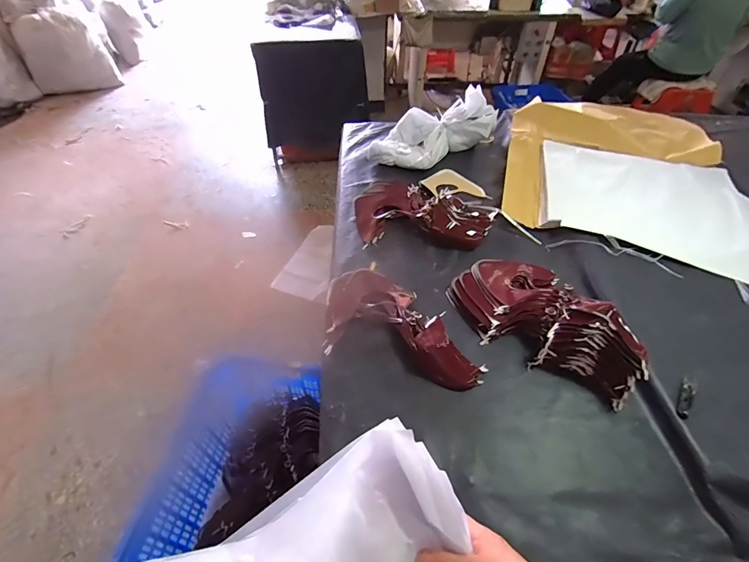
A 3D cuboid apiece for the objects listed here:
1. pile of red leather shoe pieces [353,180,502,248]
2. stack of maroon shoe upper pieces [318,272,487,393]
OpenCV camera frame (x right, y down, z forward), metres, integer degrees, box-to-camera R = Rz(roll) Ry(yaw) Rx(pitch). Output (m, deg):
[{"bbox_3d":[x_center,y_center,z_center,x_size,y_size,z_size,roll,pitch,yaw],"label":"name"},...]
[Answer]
[{"bbox_3d":[0.125,-0.187,0.984,0.356,0.075,0.240,6,48,6],"label":"pile of red leather shoe pieces"},{"bbox_3d":[0.051,0.068,0.752,0.342,0.053,0.225,8,51,17],"label":"stack of maroon shoe upper pieces"}]

